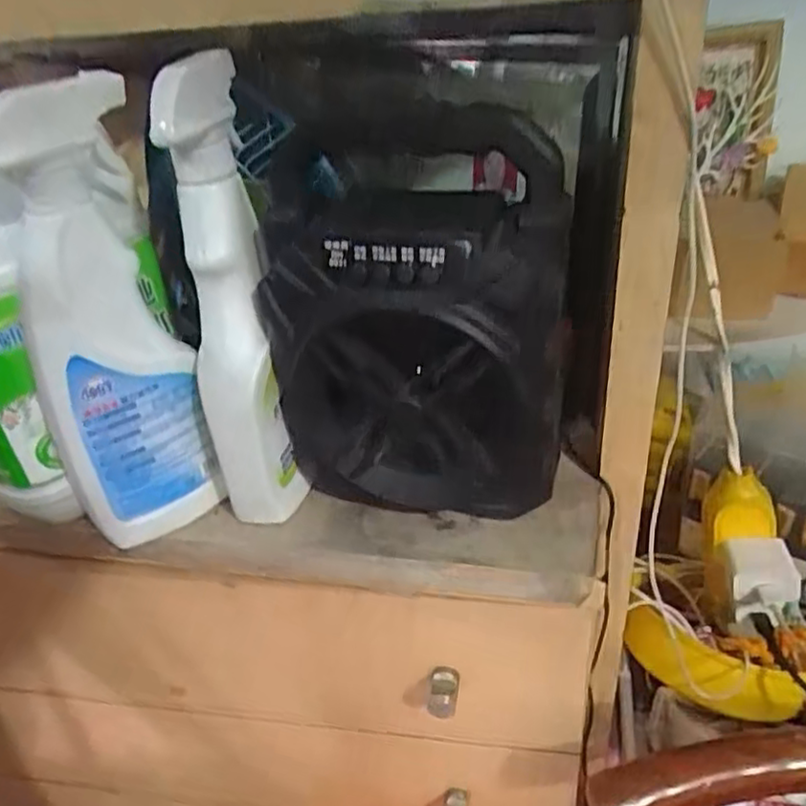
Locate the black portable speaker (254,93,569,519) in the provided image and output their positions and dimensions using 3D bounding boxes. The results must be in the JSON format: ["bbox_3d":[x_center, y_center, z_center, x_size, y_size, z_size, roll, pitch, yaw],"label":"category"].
[{"bbox_3d":[0.008,-0.042,0.369,0.159,0.216,0.069,7,35,20],"label":"black portable speaker"}]

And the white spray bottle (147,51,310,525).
[{"bbox_3d":[-0.100,-0.055,0.391,0.047,0.248,0.085,-10,33,-6],"label":"white spray bottle"}]

